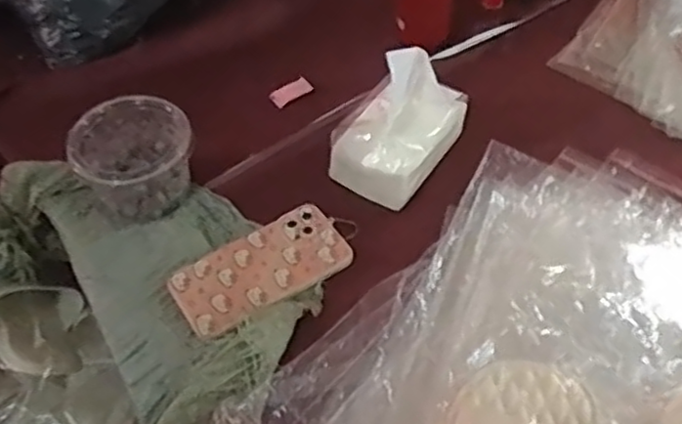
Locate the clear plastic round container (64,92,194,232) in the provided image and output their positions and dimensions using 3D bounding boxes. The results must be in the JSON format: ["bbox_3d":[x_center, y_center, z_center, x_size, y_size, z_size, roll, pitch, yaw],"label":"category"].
[{"bbox_3d":[-0.206,-0.054,0.693,0.106,0.084,0.101,-1,51,1],"label":"clear plastic round container"}]

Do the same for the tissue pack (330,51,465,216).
[{"bbox_3d":[0.056,-0.092,0.700,0.096,0.115,0.126,27,56,21],"label":"tissue pack"}]

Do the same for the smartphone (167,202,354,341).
[{"bbox_3d":[-0.075,0.051,0.648,0.160,0.015,0.086,-32,57,-22],"label":"smartphone"}]

